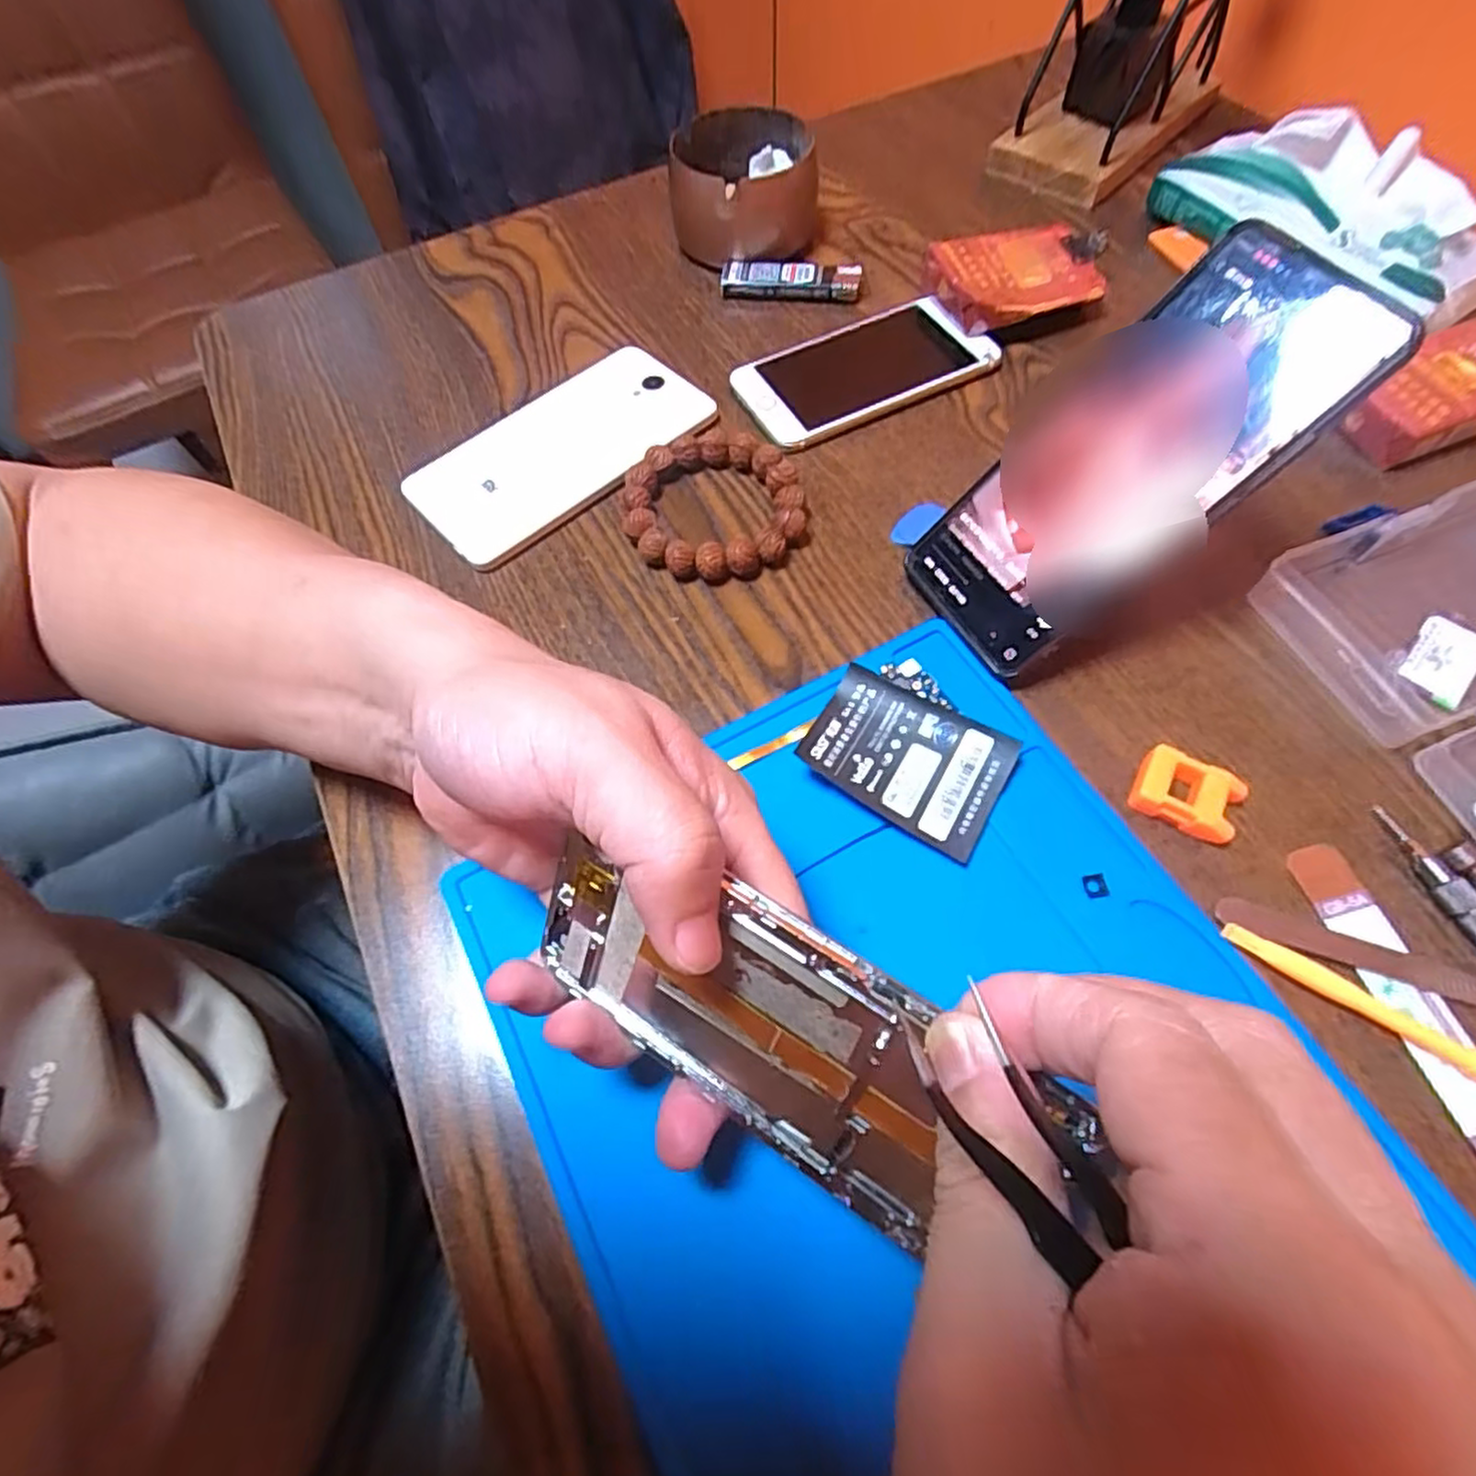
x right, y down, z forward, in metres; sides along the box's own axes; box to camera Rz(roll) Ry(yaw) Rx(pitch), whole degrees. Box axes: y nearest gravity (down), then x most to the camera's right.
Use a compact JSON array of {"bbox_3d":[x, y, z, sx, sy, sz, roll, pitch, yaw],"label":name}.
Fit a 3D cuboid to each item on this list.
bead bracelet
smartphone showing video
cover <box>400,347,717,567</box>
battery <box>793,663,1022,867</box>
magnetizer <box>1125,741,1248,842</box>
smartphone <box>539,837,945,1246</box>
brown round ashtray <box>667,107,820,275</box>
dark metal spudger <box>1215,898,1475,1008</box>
[{"bbox_3d":[-0.012,-0.111,0.342,0.082,0.016,0.082,-1,63,2],"label":"bead bracelet"},{"bbox_3d":[0.146,-0.100,0.275,0.161,0.018,0.071,-42,61,27],"label":"smartphone showing video"},{"bbox_3d":[-0.087,-0.146,0.366,0.150,0.013,0.078,-35,67,-14],"label":"cover"},{"bbox_3d":[0.064,0.007,0.274,0.072,0.008,0.051,27,69,14],"label":"battery"},{"bbox_3d":[0.164,0.021,0.267,0.037,0.015,0.025,29,68,16],"label":"magnetizer"},{"bbox_3d":[-0.001,0.069,0.185,0.120,0.069,0.005,27,31,18],"label":"smartphone"},{"bbox_3d":[0.003,-0.330,0.431,0.082,0.050,0.083,-1,63,2],"label":"brown round ashtray"},{"bbox_3d":[0.212,0.073,0.242,0.092,0.004,0.013,18,65,12],"label":"dark metal spudger"}]

